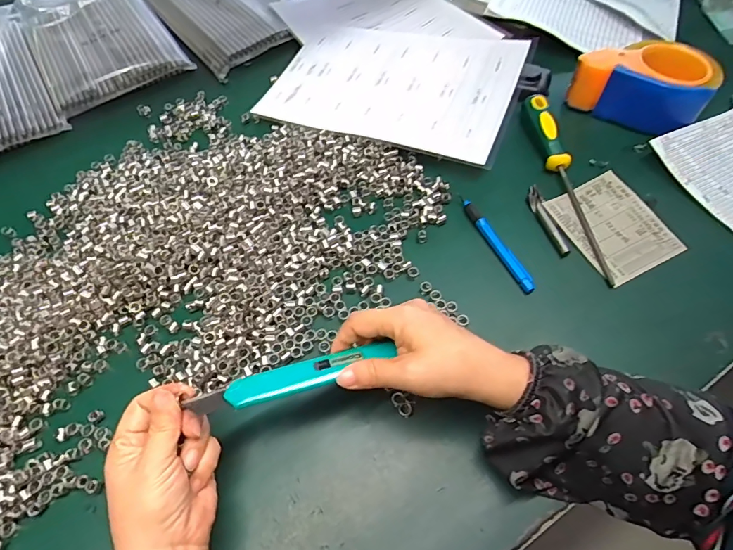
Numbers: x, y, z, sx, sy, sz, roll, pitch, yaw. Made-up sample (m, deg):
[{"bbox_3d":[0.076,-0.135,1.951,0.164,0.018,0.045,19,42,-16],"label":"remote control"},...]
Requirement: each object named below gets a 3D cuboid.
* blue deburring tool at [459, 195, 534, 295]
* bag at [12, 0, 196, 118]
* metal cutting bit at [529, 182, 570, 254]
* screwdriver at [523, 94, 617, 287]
[{"bbox_3d":[0.126,-0.033,0.429,0.012,0.006,0.117,-24,61,-10],"label":"blue deburring tool"},{"bbox_3d":[-0.418,-0.378,0.684,0.183,0.019,0.340,-31,62,-13],"label":"bag"},{"bbox_3d":[0.180,-0.059,0.445,0.015,0.007,0.086,-9,59,-1],"label":"metal cutting bit"},{"bbox_3d":[0.208,-0.103,0.455,0.021,0.024,0.239,-9,59,-1],"label":"screwdriver"}]

